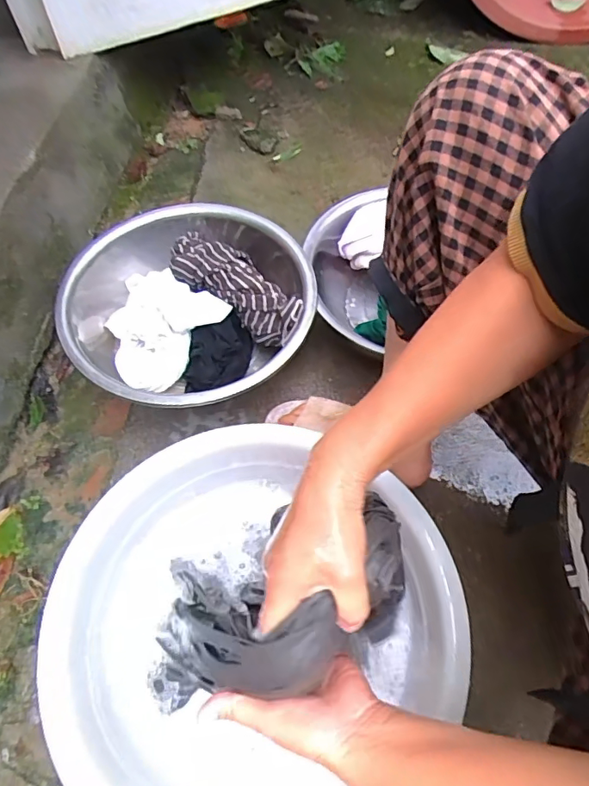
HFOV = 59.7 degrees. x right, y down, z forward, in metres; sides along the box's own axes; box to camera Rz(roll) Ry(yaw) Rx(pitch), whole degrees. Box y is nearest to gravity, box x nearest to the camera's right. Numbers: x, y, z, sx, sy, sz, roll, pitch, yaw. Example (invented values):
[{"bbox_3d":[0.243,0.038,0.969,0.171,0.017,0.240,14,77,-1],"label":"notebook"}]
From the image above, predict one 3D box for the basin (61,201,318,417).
[{"bbox_3d":[-0.160,-0.121,0.822,0.368,0.145,0.372,-1,60,2],"label":"basin"}]

